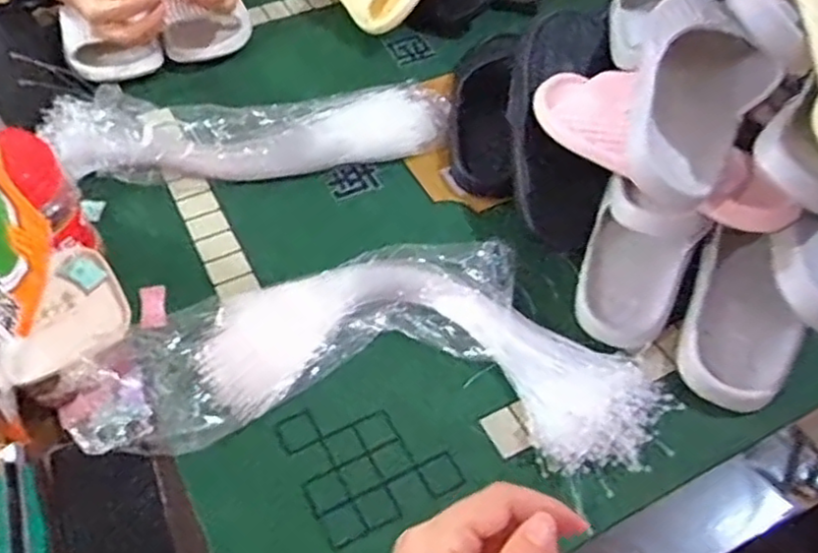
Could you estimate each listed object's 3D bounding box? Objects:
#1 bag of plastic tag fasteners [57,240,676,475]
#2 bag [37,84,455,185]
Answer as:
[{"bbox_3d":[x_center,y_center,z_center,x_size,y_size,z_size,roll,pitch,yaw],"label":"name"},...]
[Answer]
[{"bbox_3d":[-0.027,0.057,0.593,0.467,0.060,0.214,0,53,-4],"label":"bag of plastic tag fasteners"},{"bbox_3d":[-0.171,-0.162,0.770,0.440,0.038,0.116,-6,53,-8],"label":"bag"}]

